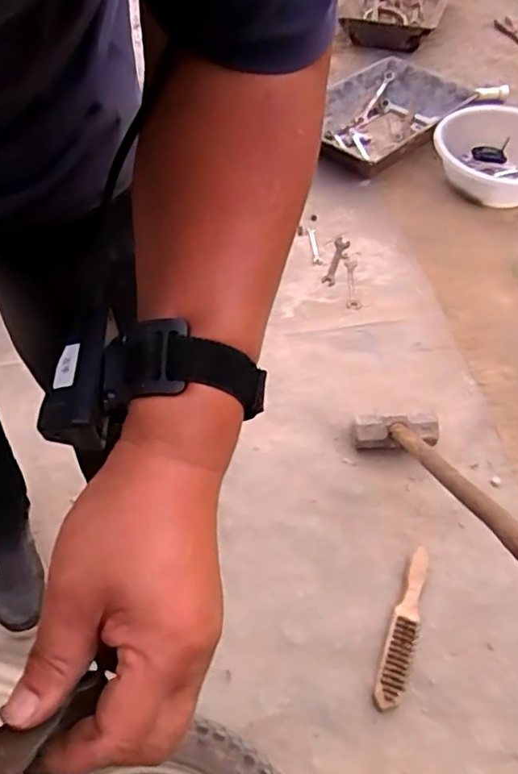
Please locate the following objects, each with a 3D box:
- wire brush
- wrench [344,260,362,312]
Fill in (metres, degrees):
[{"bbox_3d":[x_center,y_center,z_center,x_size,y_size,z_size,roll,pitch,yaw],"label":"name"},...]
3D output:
[{"bbox_3d":[0.222,0.363,0.937,0.039,0.030,0.244,16,55,13],"label":"wire brush"},{"bbox_3d":[0.213,-0.234,1.408,0.034,0.005,0.151,-6,57,10],"label":"wrench"}]

